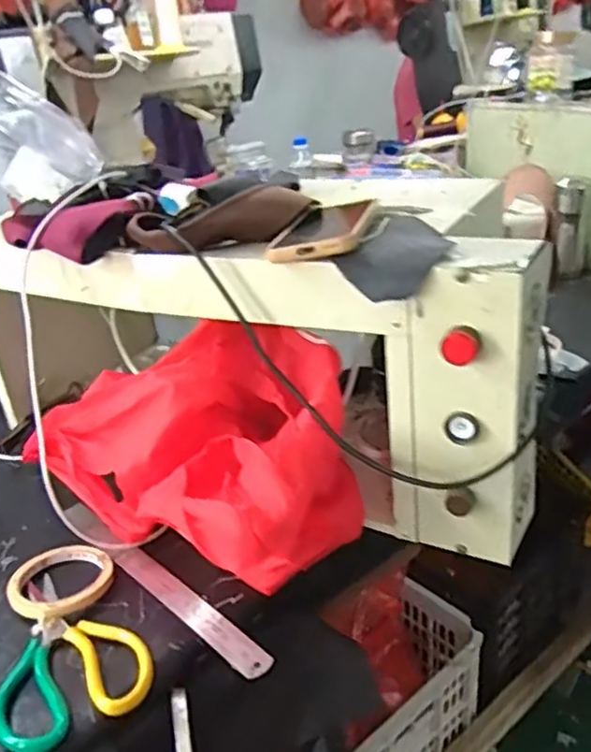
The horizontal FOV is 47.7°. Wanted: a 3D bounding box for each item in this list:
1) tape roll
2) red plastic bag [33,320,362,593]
[{"bbox_3d":[-0.223,0.191,0.633,0.096,0.012,0.092,-5,26,3],"label":"tape roll"},{"bbox_3d":[-0.078,0.059,0.650,0.322,0.174,0.230,14,33,37],"label":"red plastic bag"}]

